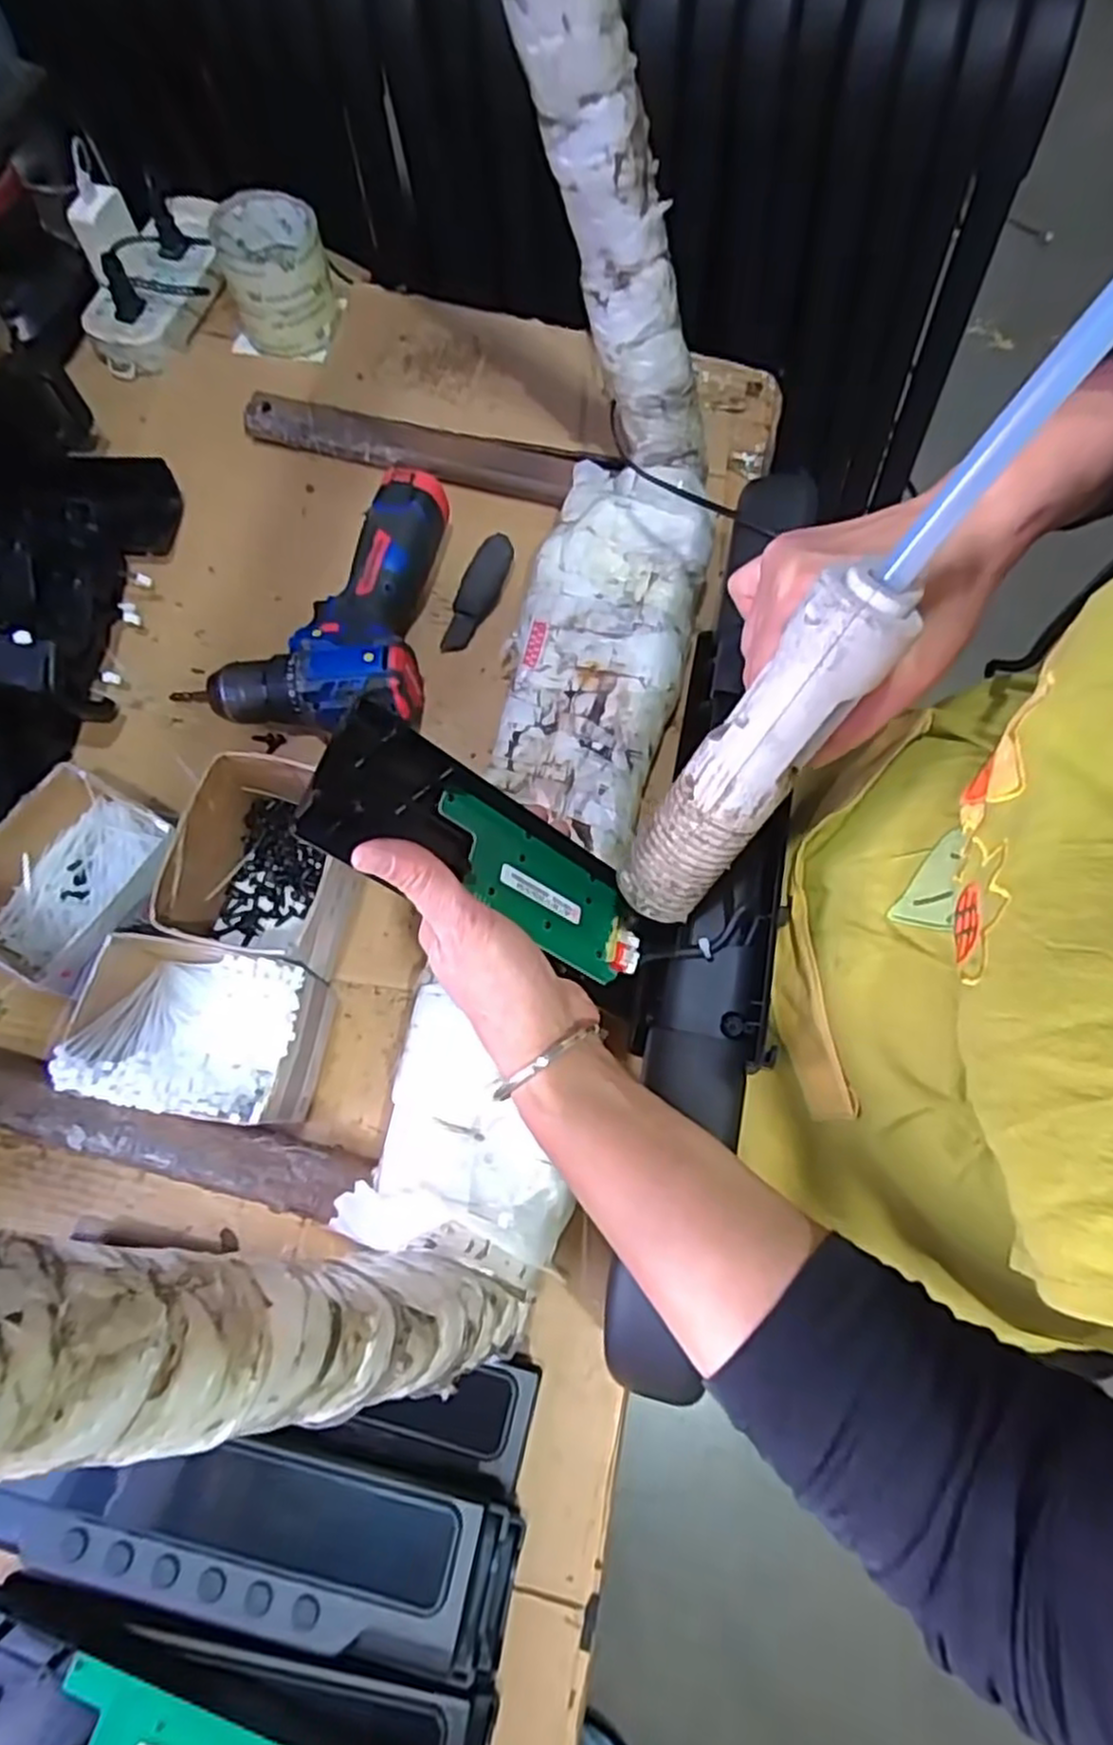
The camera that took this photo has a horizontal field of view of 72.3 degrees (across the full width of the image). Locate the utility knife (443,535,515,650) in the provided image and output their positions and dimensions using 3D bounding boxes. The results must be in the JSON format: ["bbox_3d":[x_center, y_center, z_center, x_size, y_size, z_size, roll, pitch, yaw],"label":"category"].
[{"bbox_3d":[-0.059,-0.213,0.587,0.034,0.028,0.100,18,72,5],"label":"utility knife"}]

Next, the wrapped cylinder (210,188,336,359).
[{"bbox_3d":[-0.237,-0.506,0.650,0.083,0.077,0.094,-18,72,-7],"label":"wrapped cylinder"}]

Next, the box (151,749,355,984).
[{"bbox_3d":[-0.181,-0.003,0.483,0.099,0.080,0.124,12,71,3],"label":"box"}]

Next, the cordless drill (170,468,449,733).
[{"bbox_3d":[-0.168,-0.201,0.563,0.152,0.062,0.200,4,71,1],"label":"cordless drill"}]

